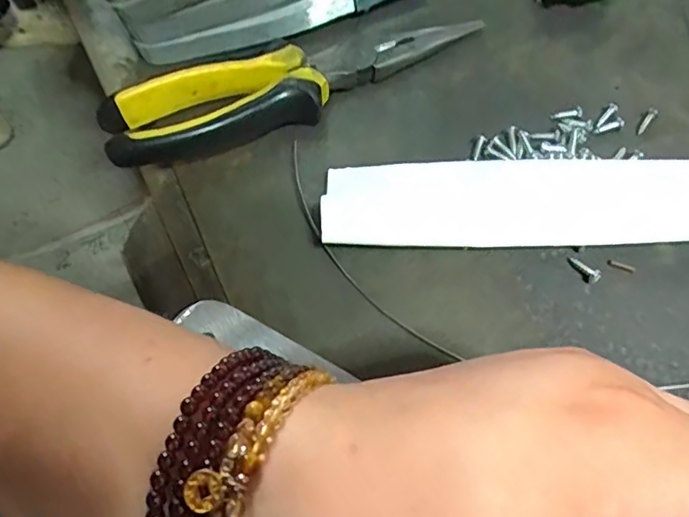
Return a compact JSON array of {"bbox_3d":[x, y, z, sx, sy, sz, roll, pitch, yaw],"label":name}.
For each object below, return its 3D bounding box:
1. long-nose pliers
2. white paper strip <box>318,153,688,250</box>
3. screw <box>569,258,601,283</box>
[{"bbox_3d":[-0.023,-0.089,0.272,0.187,0.025,0.040,-24,64,-8],"label":"long-nose pliers"},{"bbox_3d":[0.114,-0.029,0.234,0.242,0.018,0.047,-2,63,3],"label":"white paper strip"},{"bbox_3d":[0.098,0.005,0.225,0.014,0.004,0.005,34,69,20],"label":"screw"}]

